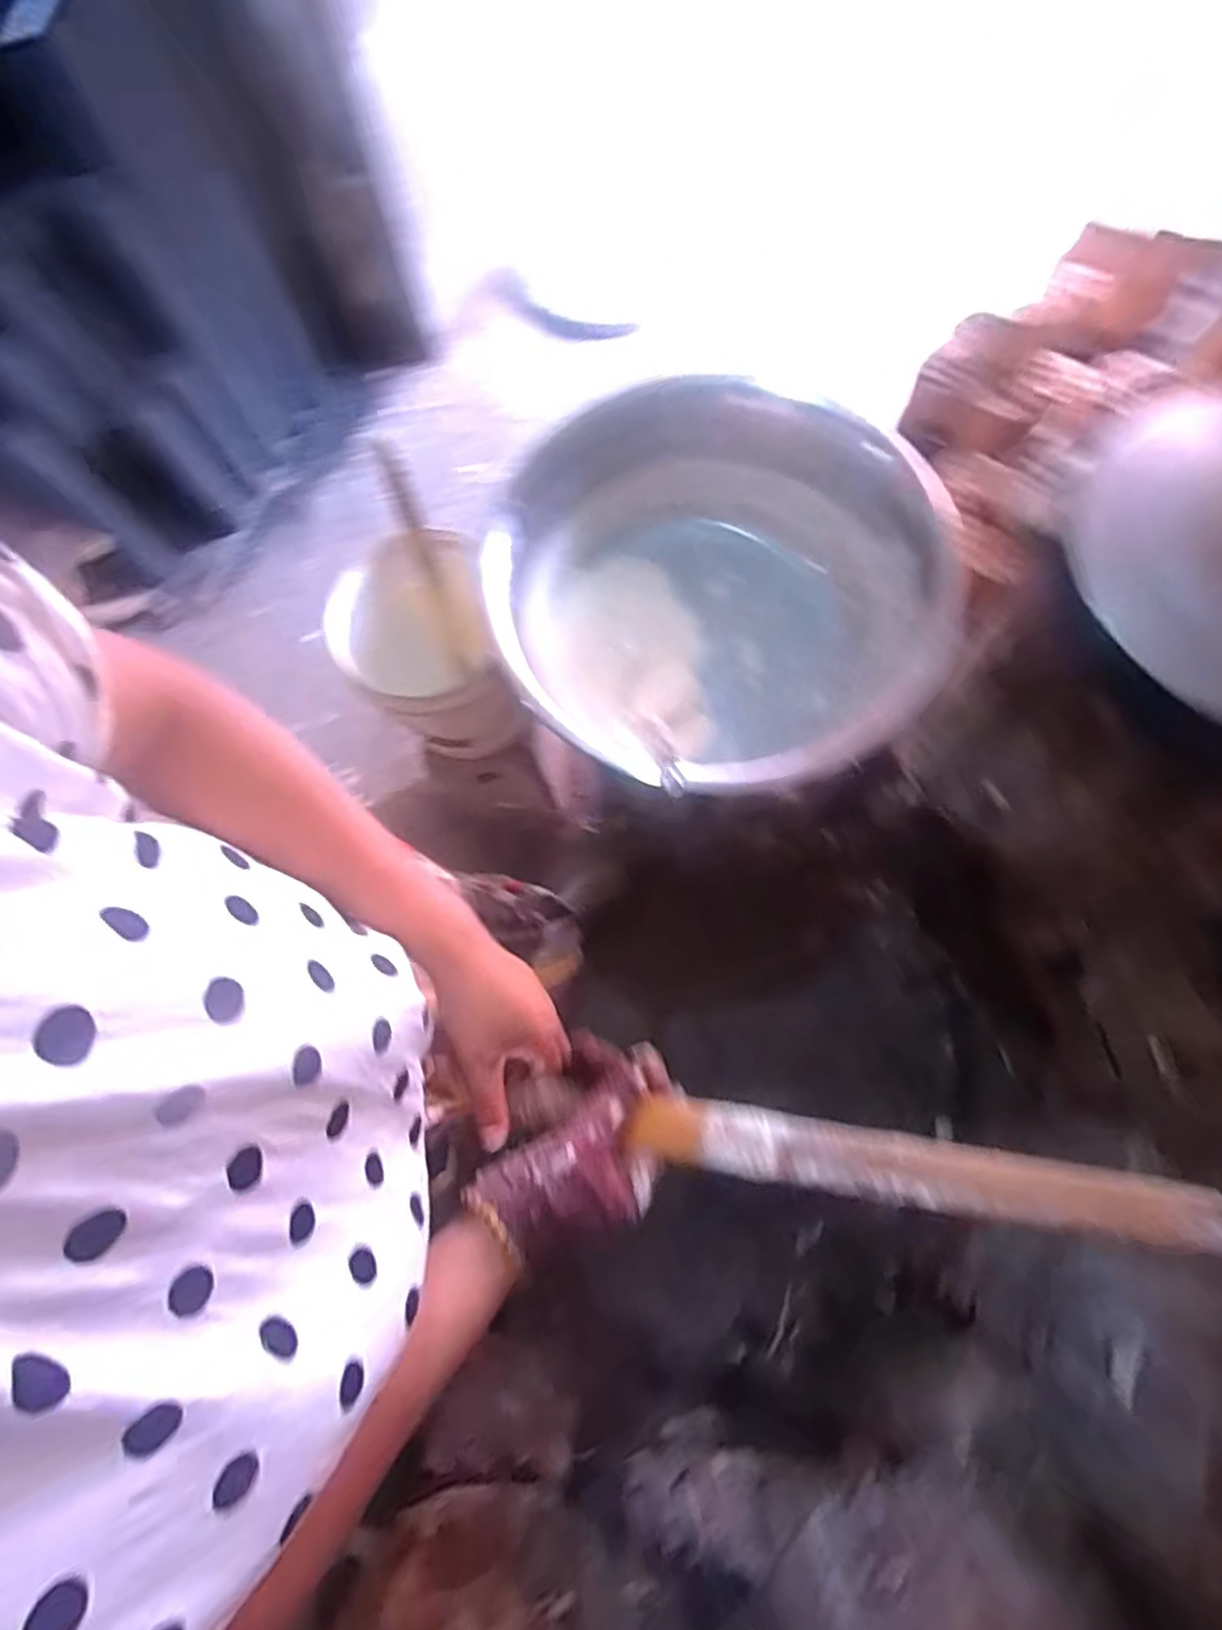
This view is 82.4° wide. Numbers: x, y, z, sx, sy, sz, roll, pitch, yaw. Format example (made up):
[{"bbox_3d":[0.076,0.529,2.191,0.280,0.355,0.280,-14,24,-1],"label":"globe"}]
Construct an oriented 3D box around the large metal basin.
[{"bbox_3d":[0.149,-0.278,0.926,0.491,0.236,0.520,0,75,1],"label":"large metal basin"}]

